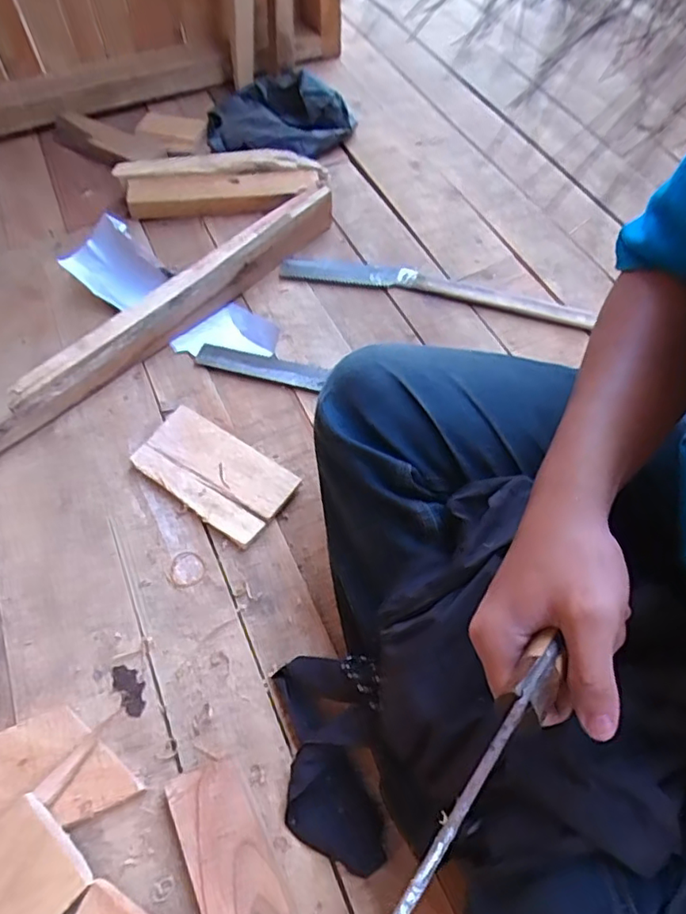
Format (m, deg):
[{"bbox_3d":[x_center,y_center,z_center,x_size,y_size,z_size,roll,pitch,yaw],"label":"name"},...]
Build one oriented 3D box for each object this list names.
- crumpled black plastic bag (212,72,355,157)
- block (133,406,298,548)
[{"bbox_3d":[-0.110,-0.587,1.003,0.250,0.066,0.218,-8,57,-4],"label":"crumpled black plastic bag"},{"bbox_3d":[-0.148,0.017,0.657,0.180,0.019,0.094,31,62,19],"label":"block"}]

